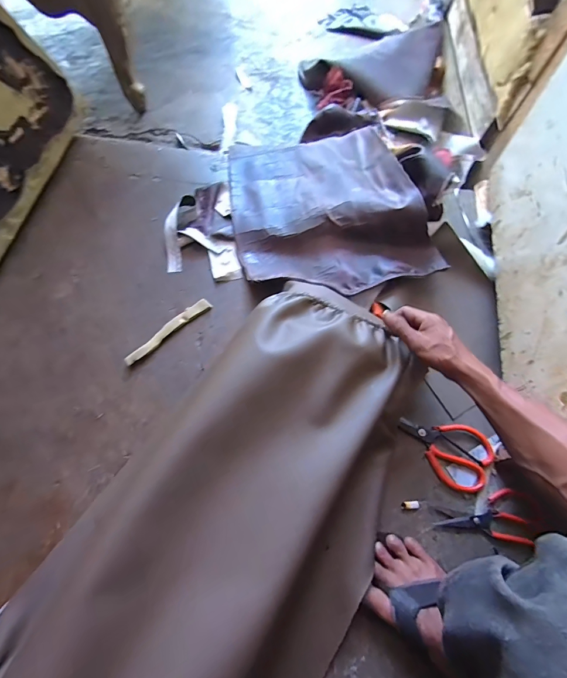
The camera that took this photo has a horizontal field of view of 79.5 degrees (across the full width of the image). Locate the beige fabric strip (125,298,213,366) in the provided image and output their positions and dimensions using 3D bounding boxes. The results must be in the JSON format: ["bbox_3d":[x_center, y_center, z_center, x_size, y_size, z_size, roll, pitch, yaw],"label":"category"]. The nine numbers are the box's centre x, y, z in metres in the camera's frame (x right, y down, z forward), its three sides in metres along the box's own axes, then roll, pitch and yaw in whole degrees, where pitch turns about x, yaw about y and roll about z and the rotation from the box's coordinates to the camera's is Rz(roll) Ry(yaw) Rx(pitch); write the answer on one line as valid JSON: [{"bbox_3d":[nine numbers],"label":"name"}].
[{"bbox_3d":[-0.213,-0.018,0.630,0.179,0.017,0.026,-39,75,-14],"label":"beige fabric strip"}]

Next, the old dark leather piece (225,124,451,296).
[{"bbox_3d":[0.075,-0.295,0.698,0.359,0.118,0.437,-12,70,-6],"label":"old dark leather piece"}]

